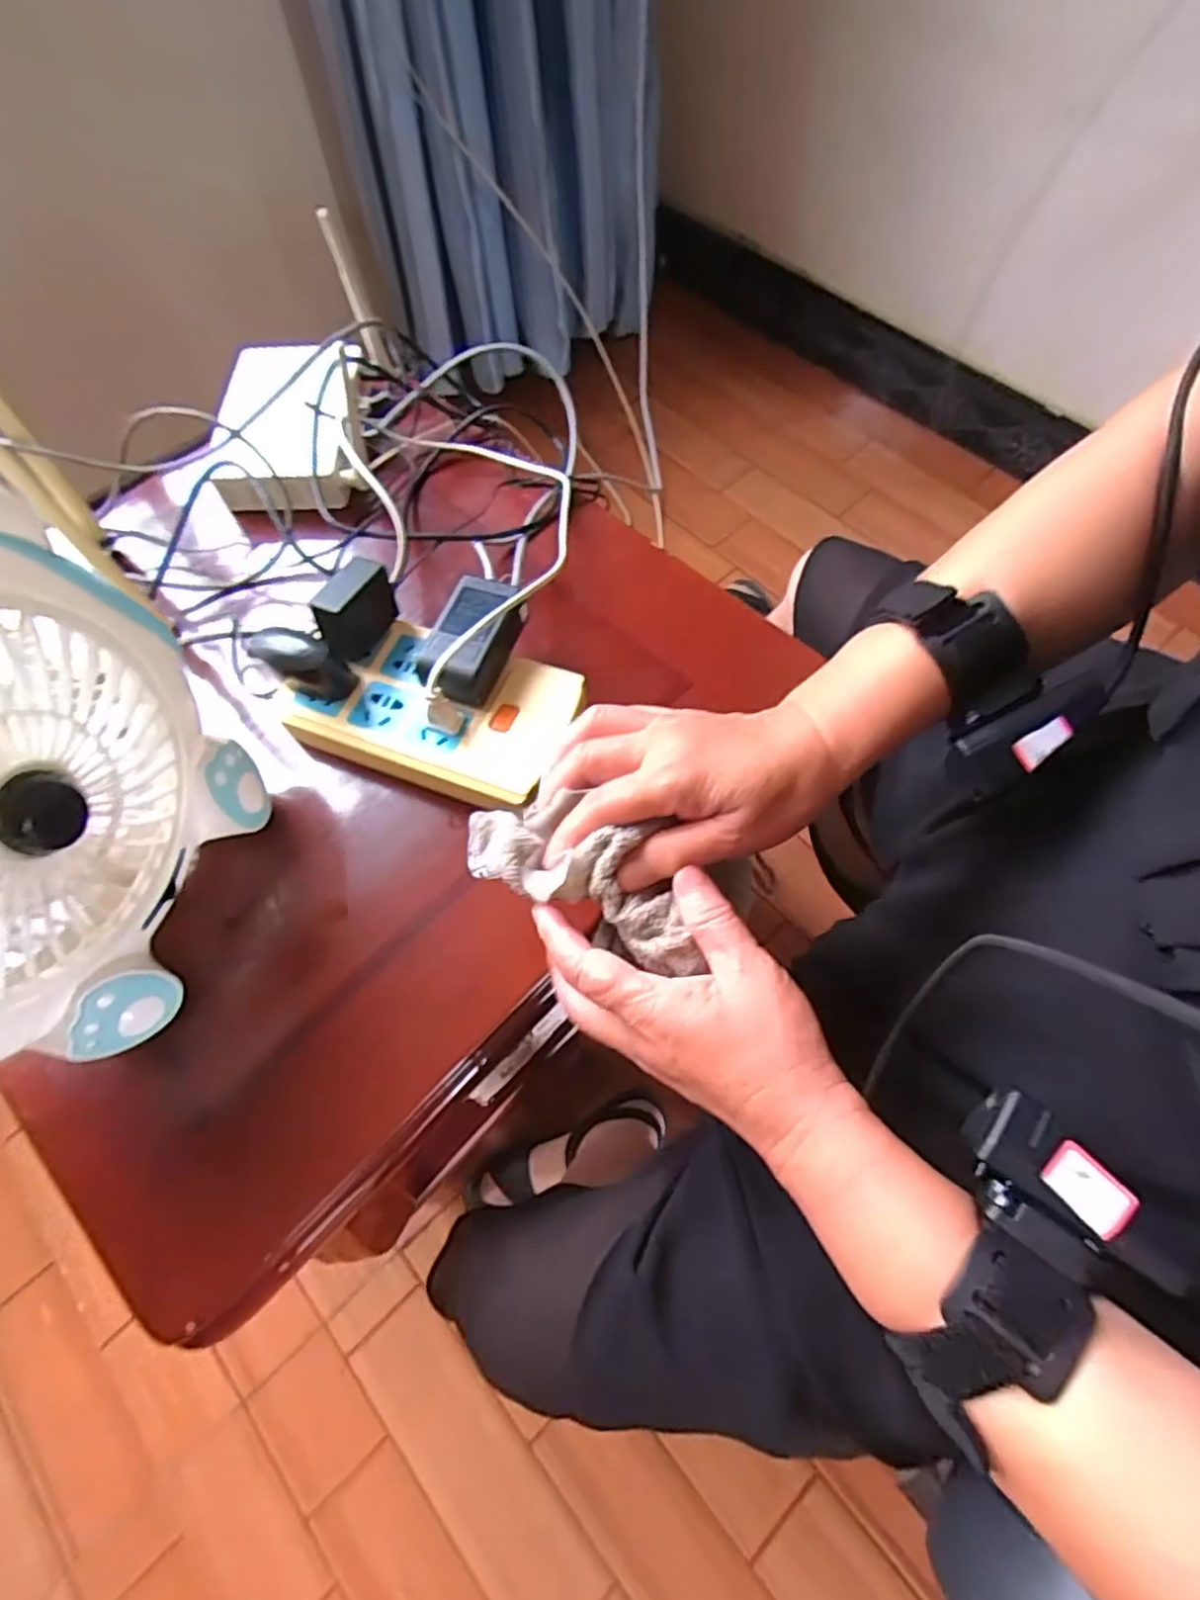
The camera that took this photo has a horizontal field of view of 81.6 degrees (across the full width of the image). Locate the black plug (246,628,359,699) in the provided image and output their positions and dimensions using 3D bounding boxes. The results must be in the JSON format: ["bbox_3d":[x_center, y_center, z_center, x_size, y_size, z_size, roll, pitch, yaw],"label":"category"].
[{"bbox_3d":[-0.196,-0.089,0.455,0.059,0.044,0.026,9,66,8],"label":"black plug"}]

